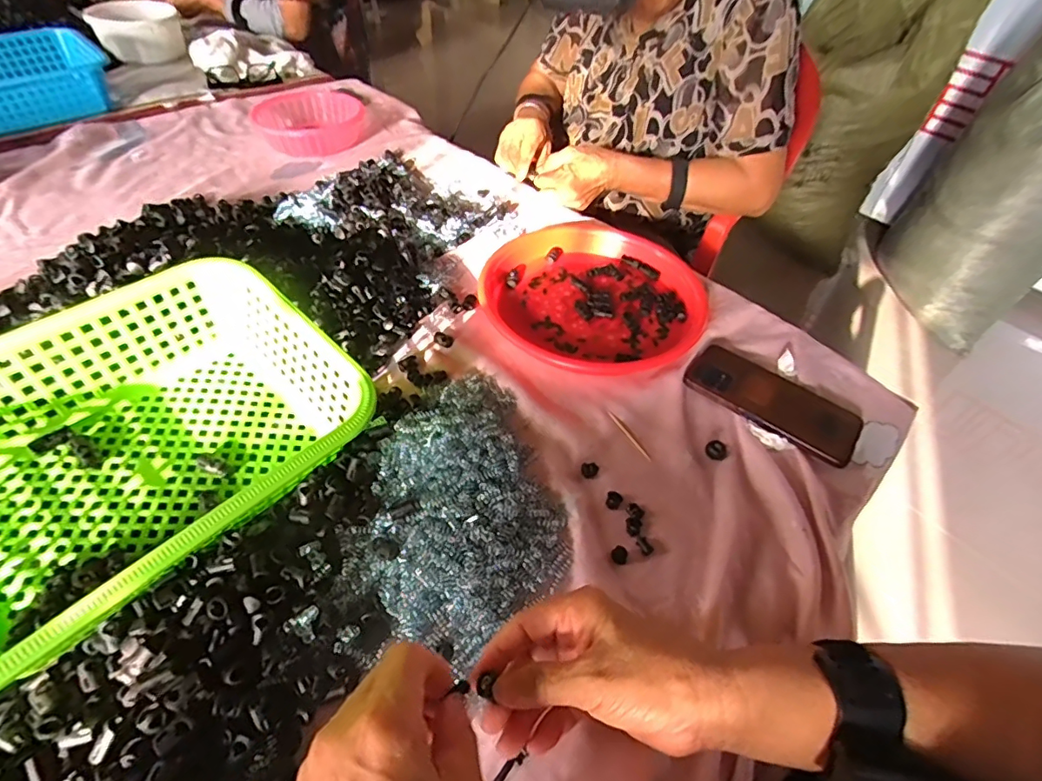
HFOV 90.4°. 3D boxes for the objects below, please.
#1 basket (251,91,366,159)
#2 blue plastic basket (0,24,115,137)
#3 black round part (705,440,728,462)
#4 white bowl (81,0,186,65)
[{"bbox_3d":[-0.350,-0.451,0.862,0.160,0.046,0.154,-23,55,-23],"label":"basket"},{"bbox_3d":[-0.842,-0.494,0.833,0.198,0.077,0.308,37,55,24],"label":"blue plastic basket"},{"bbox_3d":[0.182,0.054,0.479,0.019,0.007,0.018,-3,49,-8],"label":"black round part"},{"bbox_3d":[-0.782,-0.737,1.056,0.162,0.064,0.152,-23,55,-23],"label":"white bowl"}]

